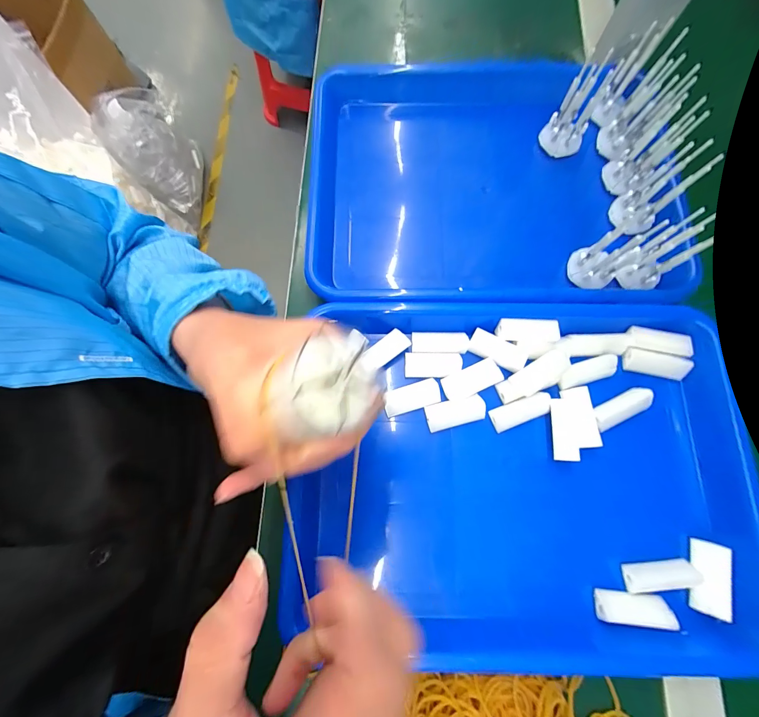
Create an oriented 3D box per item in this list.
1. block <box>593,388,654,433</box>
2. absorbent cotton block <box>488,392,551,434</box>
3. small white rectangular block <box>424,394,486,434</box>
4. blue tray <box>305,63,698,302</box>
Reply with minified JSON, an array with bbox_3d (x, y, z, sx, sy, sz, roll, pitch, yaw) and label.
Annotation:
[{"bbox_3d":[0.189,0.039,0.257,0.046,0.012,0.018,-27,78,-6],"label":"block"},{"bbox_3d":[0.111,0.042,0.260,0.046,0.011,0.019,-20,77,-5],"label":"absorbent cotton block"},{"bbox_3d":[0.060,0.043,0.263,0.046,0.007,0.021,-14,77,-3],"label":"small white rectangular block"},{"bbox_3d":[0.086,-0.162,0.309,0.306,0.039,0.242,0,77,0],"label":"blue tray"}]

